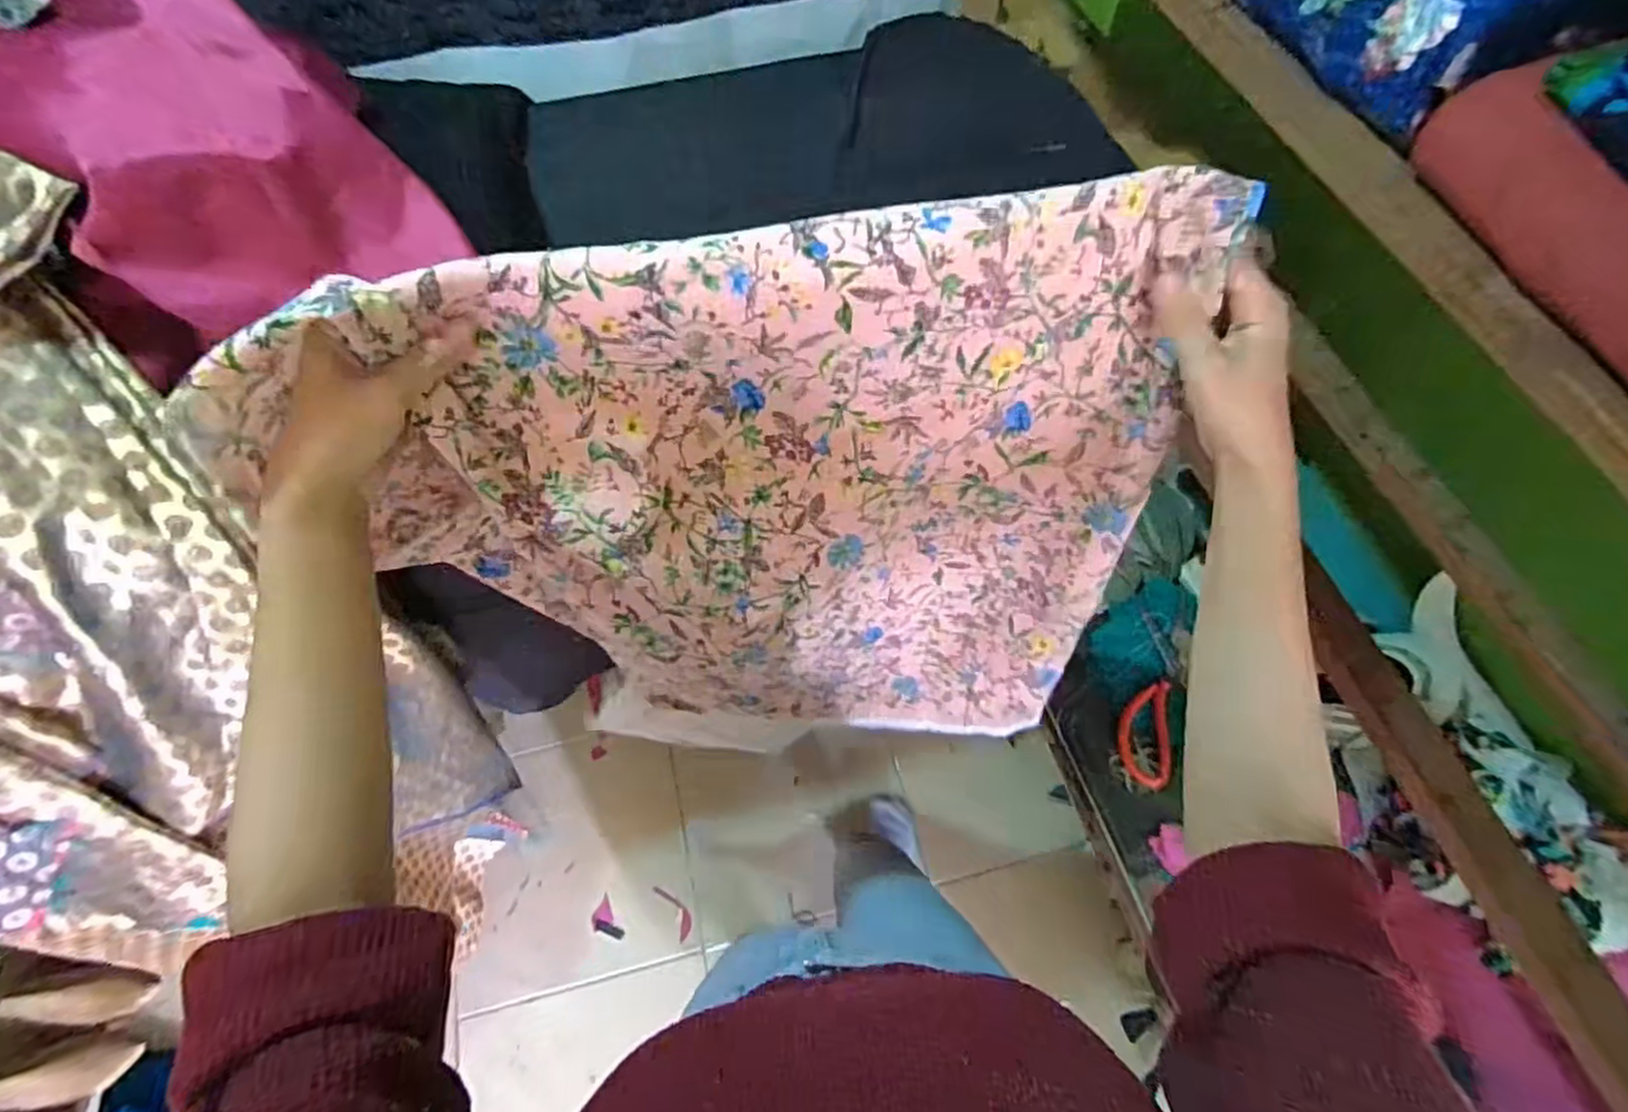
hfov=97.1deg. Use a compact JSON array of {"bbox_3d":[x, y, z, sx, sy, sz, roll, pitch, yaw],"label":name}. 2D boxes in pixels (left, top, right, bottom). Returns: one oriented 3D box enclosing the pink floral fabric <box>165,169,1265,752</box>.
[{"bbox_3d":[-0.028,-0.002,0.519,0.485,0.466,0.160,-2,62,0],"label":"pink floral fabric"}]

